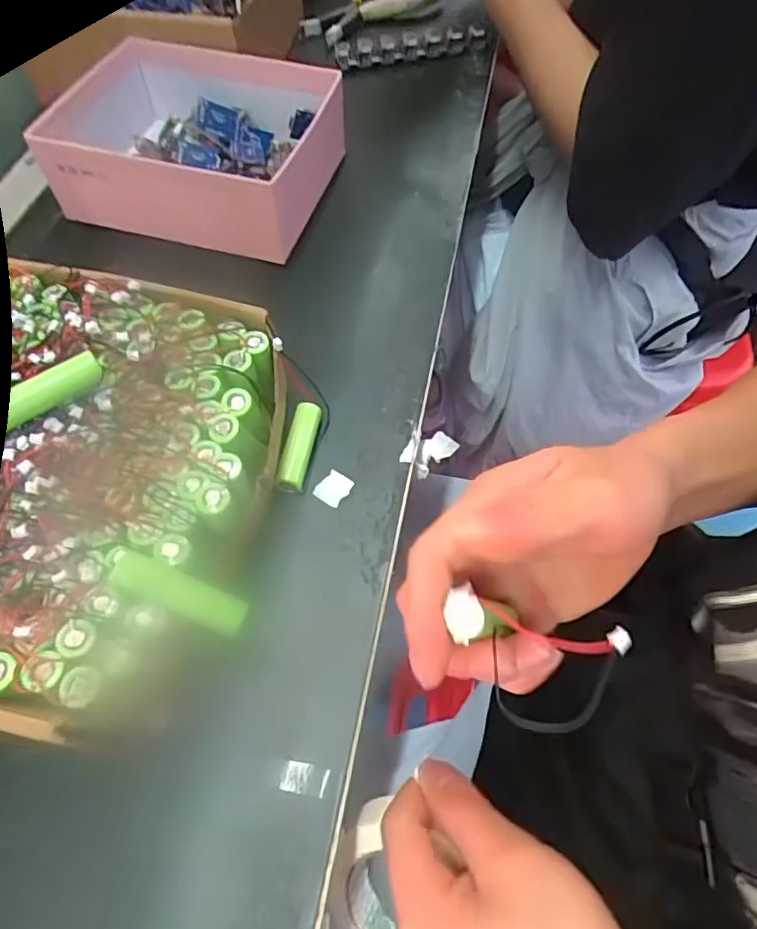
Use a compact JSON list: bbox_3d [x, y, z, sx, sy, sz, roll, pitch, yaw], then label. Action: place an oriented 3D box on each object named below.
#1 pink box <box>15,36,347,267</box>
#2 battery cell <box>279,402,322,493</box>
[{"bbox_3d":[-0.117,-0.217,0.377,0.155,0.060,0.138,14,61,8],"label":"pink box"},{"bbox_3d":[-0.042,-0.009,0.295,0.013,0.012,0.050,9,60,5],"label":"battery cell"}]

